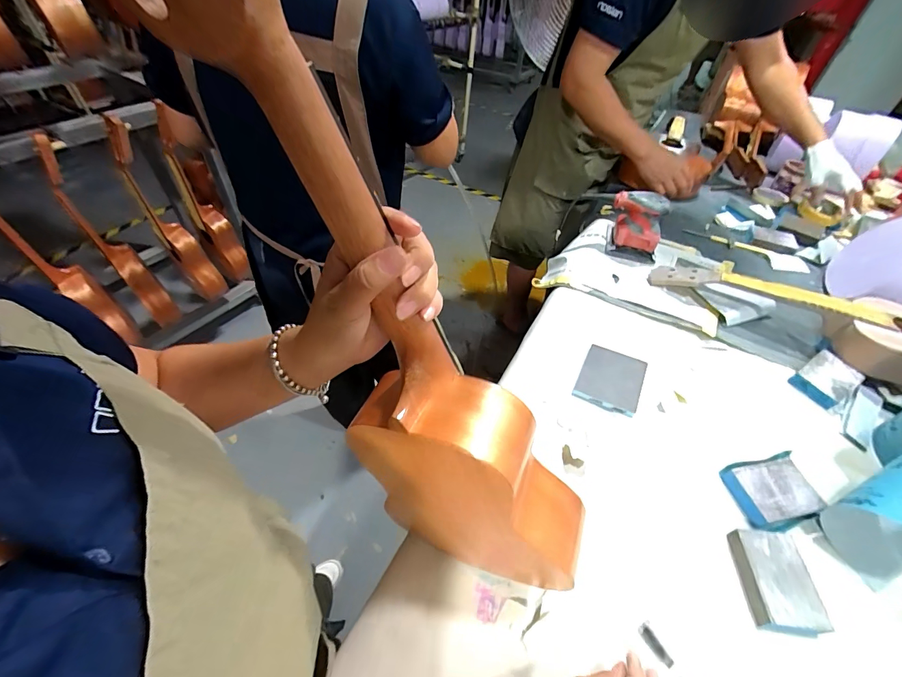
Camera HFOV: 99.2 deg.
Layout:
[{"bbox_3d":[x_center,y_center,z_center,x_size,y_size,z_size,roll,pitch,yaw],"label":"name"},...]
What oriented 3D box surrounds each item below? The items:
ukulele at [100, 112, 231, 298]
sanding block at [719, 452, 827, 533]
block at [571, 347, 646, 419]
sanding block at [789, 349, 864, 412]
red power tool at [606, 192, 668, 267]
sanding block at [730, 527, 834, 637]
[{"bbox_3d":[-0.884,-0.366,1.213,0.108,0.564,0.163,-27,55,-26],"label":"ukulele"},{"bbox_3d":[0.442,0.210,0.525,0.103,0.024,0.087,-6,49,-10],"label":"sanding block"},{"bbox_3d":[0.269,0.068,0.646,0.097,0.012,0.122,24,50,16],"label":"block"},{"bbox_3d":[0.652,0.069,0.665,0.097,0.033,0.071,-25,52,-21],"label":"sanding block"},{"bbox_3d":[0.412,-0.248,0.856,0.125,0.125,0.074,25,51,17],"label":"red power tool"},{"bbox_3d":[0.388,0.284,0.453,0.076,0.024,0.101,9,48,3],"label":"sanding block"}]

